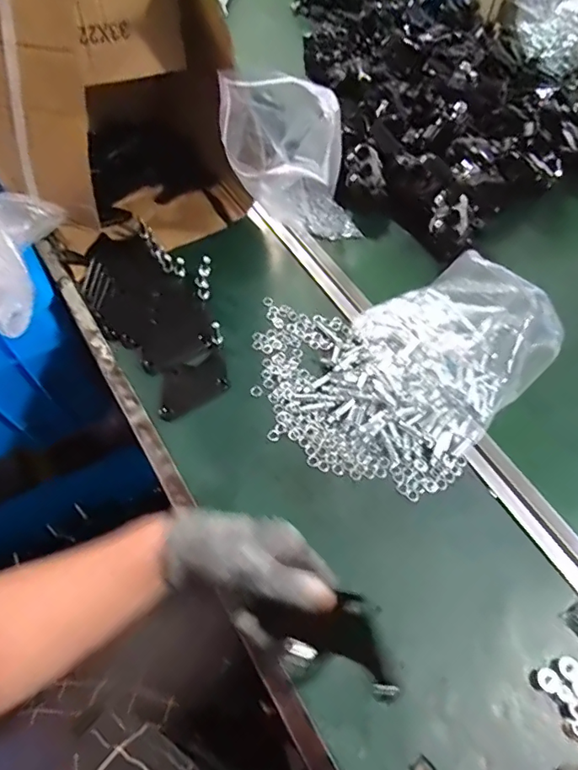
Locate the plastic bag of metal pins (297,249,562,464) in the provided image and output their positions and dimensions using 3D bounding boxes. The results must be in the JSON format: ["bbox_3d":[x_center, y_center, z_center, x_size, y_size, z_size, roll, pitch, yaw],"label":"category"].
[{"bbox_3d":[0.160,-0.037,0.559,0.269,0.082,0.190,-37,67,-22],"label":"plastic bag of metal pins"}]

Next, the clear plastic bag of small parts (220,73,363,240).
[{"bbox_3d":[0.014,-0.249,0.617,0.118,0.267,0.117,-38,64,7],"label":"clear plastic bag of small parts"}]

